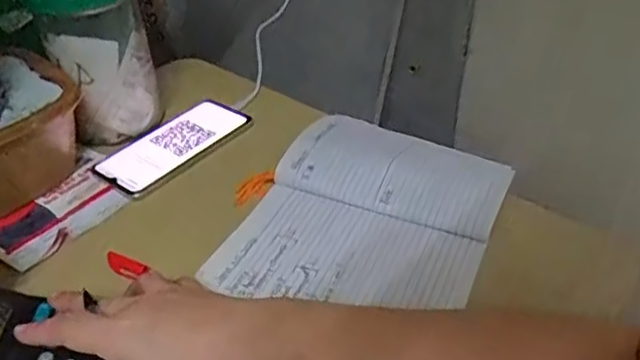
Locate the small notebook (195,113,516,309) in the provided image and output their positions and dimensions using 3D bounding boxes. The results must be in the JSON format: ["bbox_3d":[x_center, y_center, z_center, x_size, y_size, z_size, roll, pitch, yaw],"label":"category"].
[{"bbox_3d":[0.046,0.027,0.520,0.193,0.028,0.237,18,49,16],"label":"small notebook"}]

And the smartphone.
[{"bbox_3d":[-0.146,-0.037,0.603,0.080,0.013,0.153,24,45,30],"label":"smartphone"}]

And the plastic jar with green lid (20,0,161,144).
[{"bbox_3d":[-0.224,-0.126,0.605,0.097,0.149,0.110,-15,39,-15],"label":"plastic jar with green lid"}]

